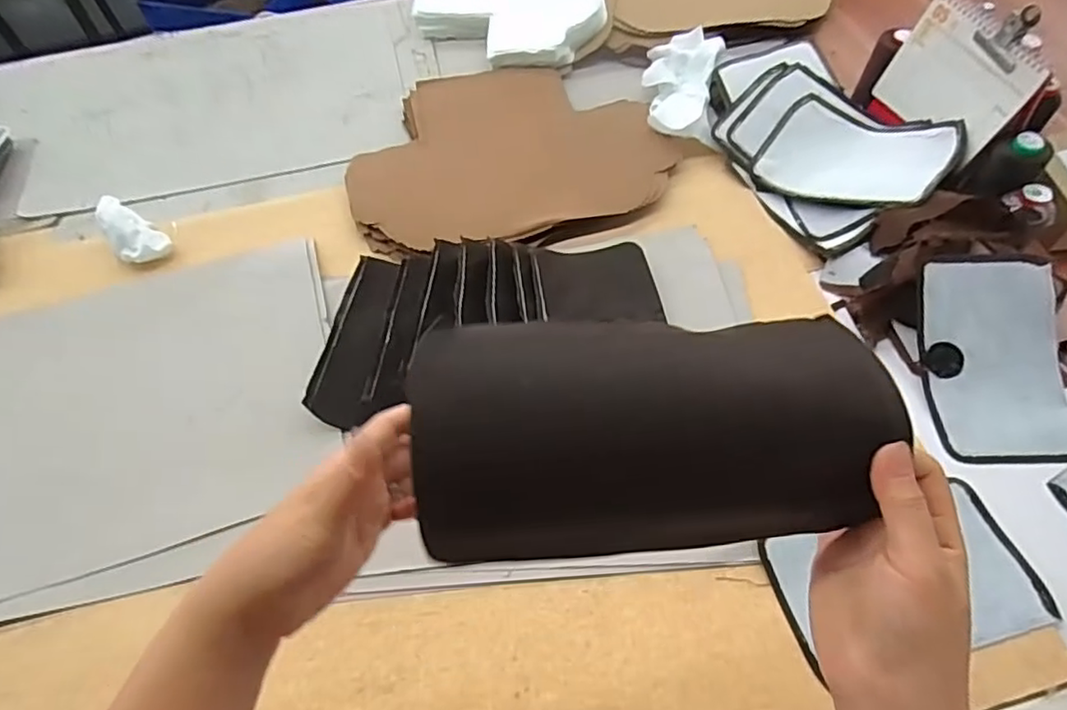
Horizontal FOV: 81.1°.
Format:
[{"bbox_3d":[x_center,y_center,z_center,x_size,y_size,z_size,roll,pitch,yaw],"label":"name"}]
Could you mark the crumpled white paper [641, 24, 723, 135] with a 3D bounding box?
[{"bbox_3d":[0.210,-0.393,0.898,0.100,0.042,0.210,10,58,8],"label":"crumpled white paper"}]

